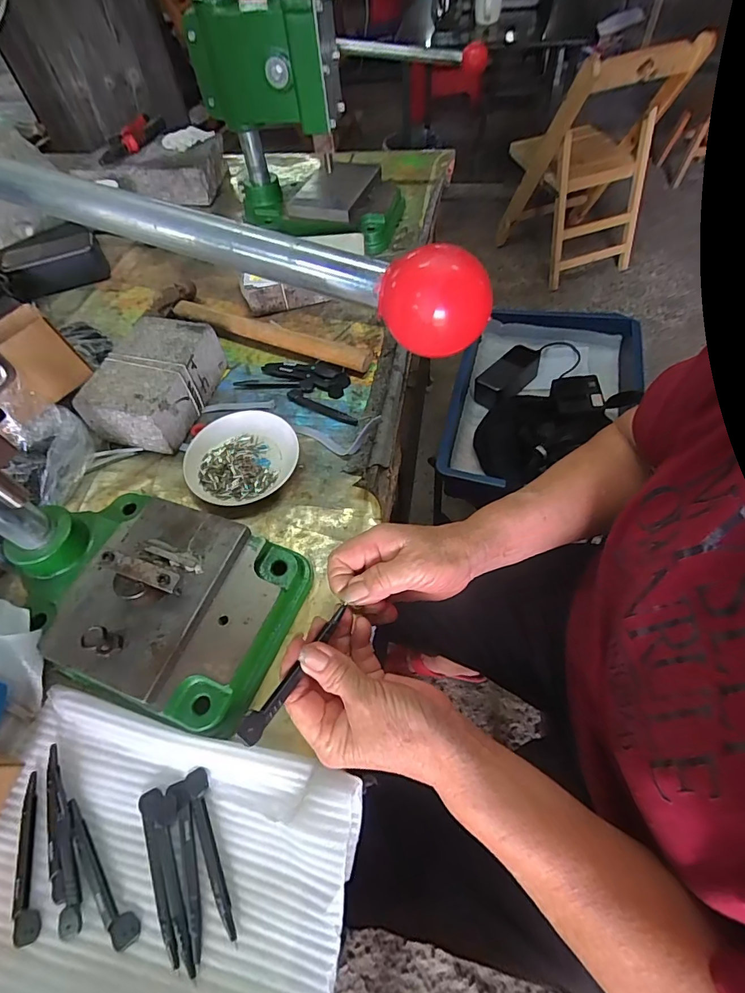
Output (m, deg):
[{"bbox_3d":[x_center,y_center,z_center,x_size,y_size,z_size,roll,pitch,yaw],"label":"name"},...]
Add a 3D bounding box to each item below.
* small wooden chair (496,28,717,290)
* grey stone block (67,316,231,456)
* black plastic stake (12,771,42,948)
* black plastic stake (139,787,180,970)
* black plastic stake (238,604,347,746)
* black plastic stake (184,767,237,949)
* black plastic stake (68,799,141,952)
[{"bbox_3d":[0.624,-0.975,1.324,0.360,0.510,0.302,-17,57,-6],"label":"small wooden chair"},{"bbox_3d":[-0.248,-0.132,0.523,0.102,0.059,0.149,11,59,12],"label":"grey stone block"},{"bbox_3d":[-0.242,0.250,0.316,0.018,0.005,0.097,-22,58,-9],"label":"black plastic stake"},{"bbox_3d":[-0.142,0.250,0.302,0.015,0.004,0.098,-23,58,-9],"label":"black plastic stake"},{"bbox_3d":[-0.047,0.106,0.281,0.012,0.010,0.097,25,53,20],"label":"black plastic stake"},{"bbox_3d":[-0.109,0.239,0.307,0.015,0.008,0.100,-23,58,-9],"label":"black plastic stake"},{"bbox_3d":[-0.188,0.254,0.307,0.017,0.006,0.097,-41,62,-20],"label":"black plastic stake"}]

